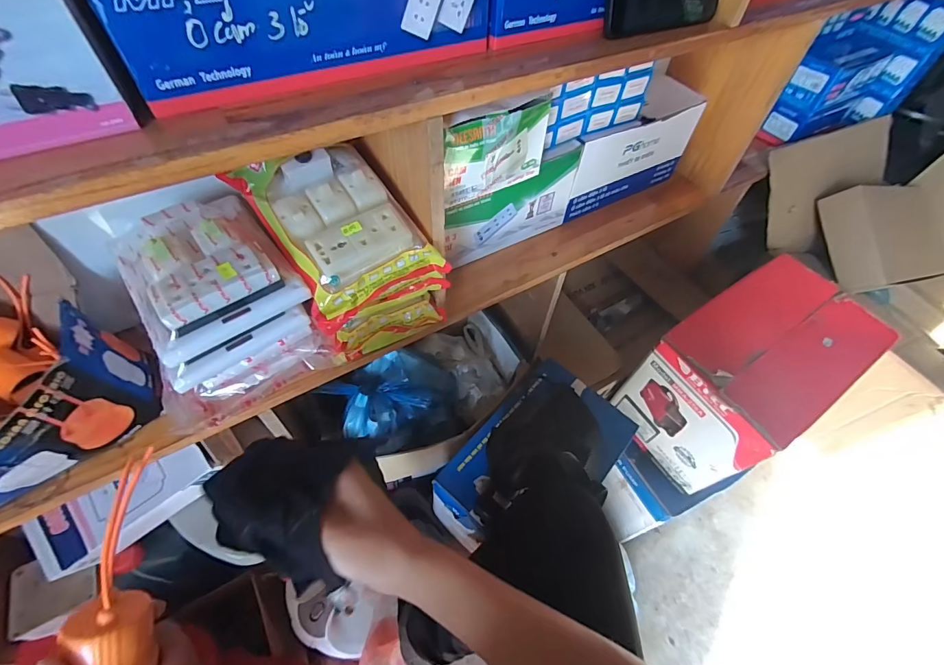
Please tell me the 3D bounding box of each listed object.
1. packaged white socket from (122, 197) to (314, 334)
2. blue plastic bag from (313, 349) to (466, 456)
[{"bbox_3d":[-0.267,-0.080,0.409,0.126,0.033,0.161,-32,62,-24],"label":"packaged white socket"},{"bbox_3d":[-0.134,0.134,0.778,0.226,0.111,0.175,-21,58,-18],"label":"blue plastic bag"}]

